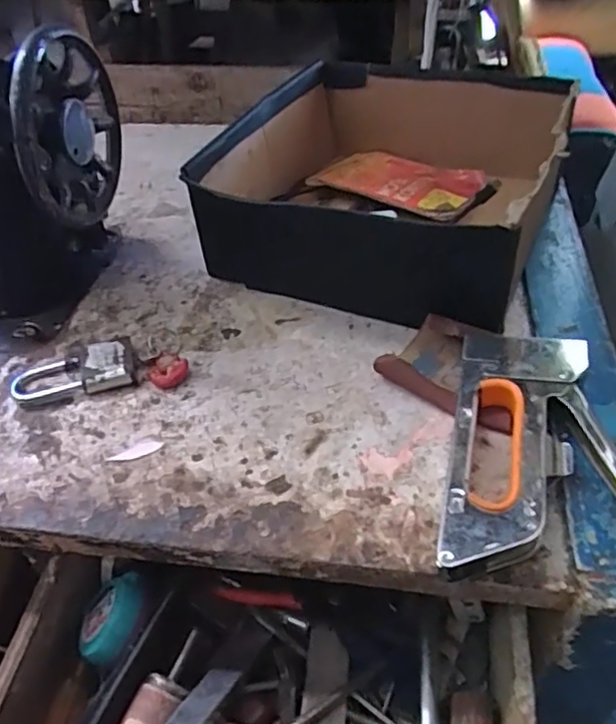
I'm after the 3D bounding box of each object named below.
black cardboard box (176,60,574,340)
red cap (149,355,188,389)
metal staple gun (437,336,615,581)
[{"bbox_3d":[0.069,-0.171,0.560,0.259,0.099,0.289,12,47,17],"label":"black cardboard box"},{"bbox_3d":[-0.105,0.007,0.450,0.028,0.012,0.025,6,46,11],"label":"red cap"},{"bbox_3d":[0.144,0.056,0.357,0.113,0.039,0.163,8,46,13],"label":"metal staple gun"}]

